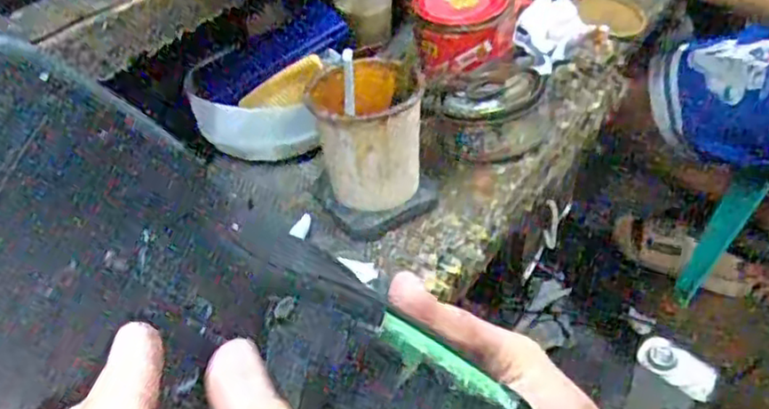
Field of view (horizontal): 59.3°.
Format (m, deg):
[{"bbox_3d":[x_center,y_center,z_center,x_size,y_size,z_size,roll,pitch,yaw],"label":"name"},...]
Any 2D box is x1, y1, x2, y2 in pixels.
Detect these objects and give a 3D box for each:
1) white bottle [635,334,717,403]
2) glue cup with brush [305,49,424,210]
[{"bbox_3d":[0.413,0.229,0.957,0.106,0.034,0.053,27,86,23],"label":"white bottle"},{"bbox_3d":[-0.016,-0.076,0.541,0.082,0.139,0.103,-7,43,-5],"label":"glue cup with brush"}]

